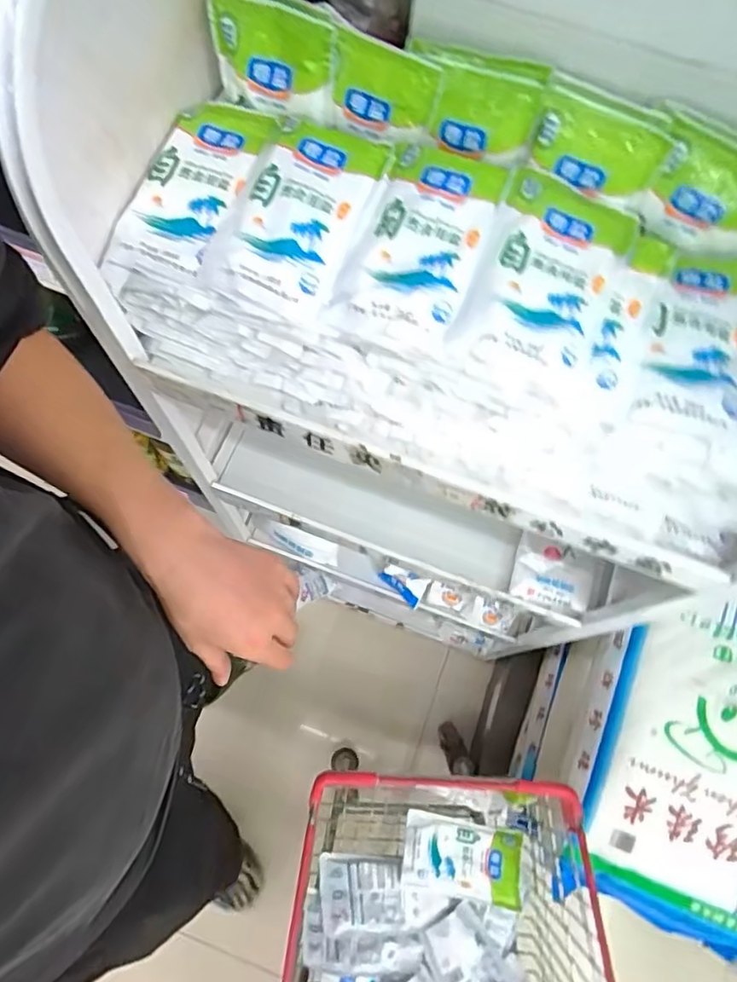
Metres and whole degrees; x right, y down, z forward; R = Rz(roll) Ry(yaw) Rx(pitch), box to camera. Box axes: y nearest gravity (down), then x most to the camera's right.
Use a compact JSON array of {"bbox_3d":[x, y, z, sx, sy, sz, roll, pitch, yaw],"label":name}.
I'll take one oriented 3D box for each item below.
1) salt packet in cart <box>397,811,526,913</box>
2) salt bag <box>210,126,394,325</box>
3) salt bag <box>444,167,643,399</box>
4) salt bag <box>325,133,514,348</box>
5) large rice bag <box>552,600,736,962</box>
[{"bbox_3d":[0.151,0.588,0.928,0.189,0.022,0.105,11,52,2],"label":"salt packet in cart"},{"bbox_3d":[-0.055,-0.224,0.467,0.098,0.024,0.170,20,72,4],"label":"salt bag"},{"bbox_3d":[0.137,-0.172,0.449,0.105,0.032,0.192,27,73,6],"label":"salt bag"},{"bbox_3d":[0.040,-0.199,0.455,0.096,0.024,0.170,20,72,4],"label":"salt bag"},{"bbox_3d":[0.519,0.400,0.884,0.366,0.118,0.527,18,72,4],"label":"large rice bag"}]

